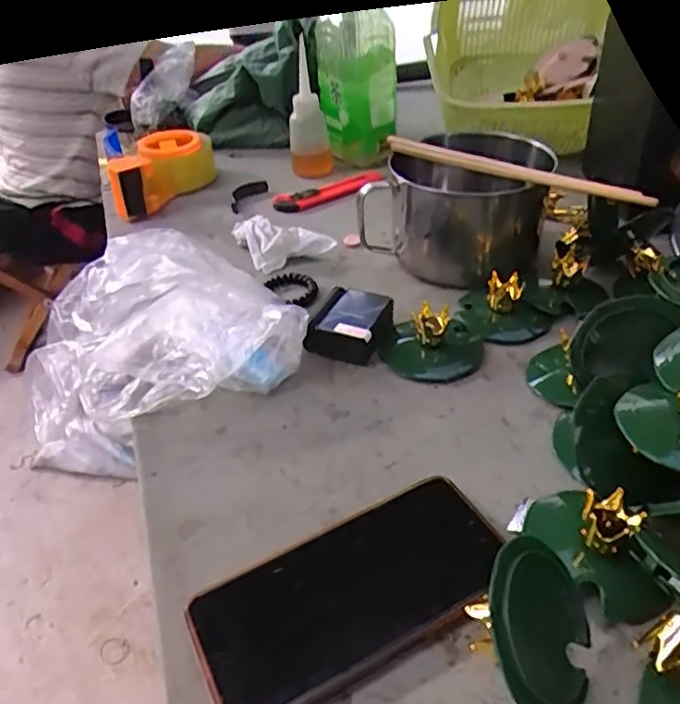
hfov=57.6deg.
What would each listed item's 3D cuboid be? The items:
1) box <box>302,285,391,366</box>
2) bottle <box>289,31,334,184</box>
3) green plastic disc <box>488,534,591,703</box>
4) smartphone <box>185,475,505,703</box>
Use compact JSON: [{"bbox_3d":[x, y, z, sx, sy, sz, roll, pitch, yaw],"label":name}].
[{"bbox_3d":[0.009,-0.021,0.494,0.051,0.034,0.067,9,40,17],"label":"box"},{"bbox_3d":[-0.038,-0.270,0.723,0.047,0.153,0.037,-4,38,2],"label":"bottle"},{"bbox_3d":[0.090,0.123,0.279,0.006,0.071,0.066,-24,22,48],"label":"green plastic disc"},{"bbox_3d":[0.008,0.125,0.325,0.165,0.009,0.080,-22,41,-20],"label":"smartphone"}]

